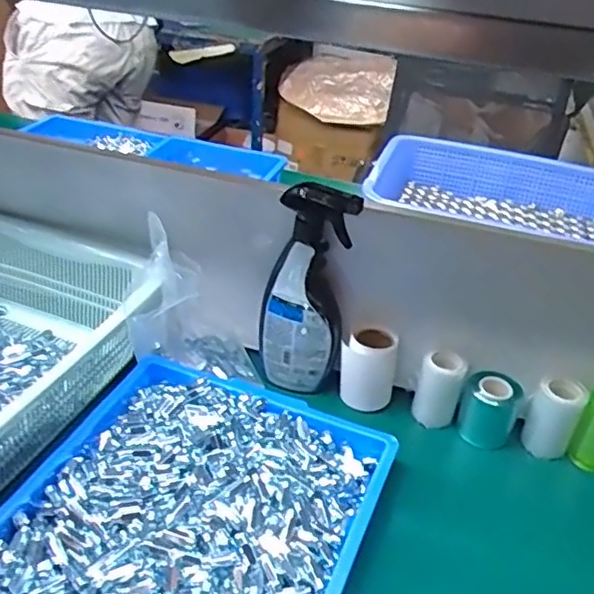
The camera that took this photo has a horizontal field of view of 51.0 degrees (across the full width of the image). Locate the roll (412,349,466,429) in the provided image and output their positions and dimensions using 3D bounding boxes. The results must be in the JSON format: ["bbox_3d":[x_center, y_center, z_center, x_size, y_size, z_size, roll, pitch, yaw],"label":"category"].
[{"bbox_3d":[0.160,0.102,0.703,0.046,0.082,0.043,4,33,-2],"label":"roll"}]

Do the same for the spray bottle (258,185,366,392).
[{"bbox_3d":[0.007,0.000,0.680,0.087,0.239,0.044,23,37,25],"label":"spray bottle"}]

